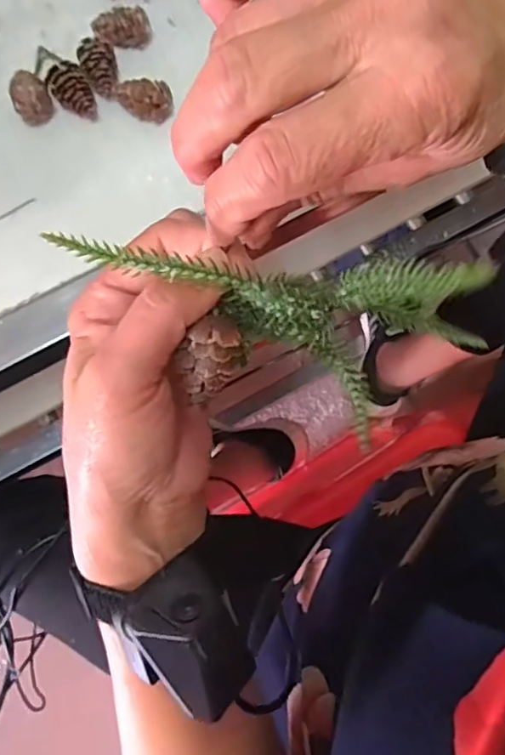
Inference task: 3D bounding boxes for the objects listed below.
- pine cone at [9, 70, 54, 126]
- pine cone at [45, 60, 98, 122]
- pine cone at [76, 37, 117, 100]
[{"bbox_3d":[-0.134,-0.170,0.351,0.021,0.024,0.030,-22,79,-7],"label":"pine cone"},{"bbox_3d":[-0.109,-0.172,0.351,0.023,0.021,0.030,-24,79,-7],"label":"pine cone"},{"bbox_3d":[-0.093,-0.189,0.355,0.020,0.016,0.036,-23,79,-7],"label":"pine cone"}]

